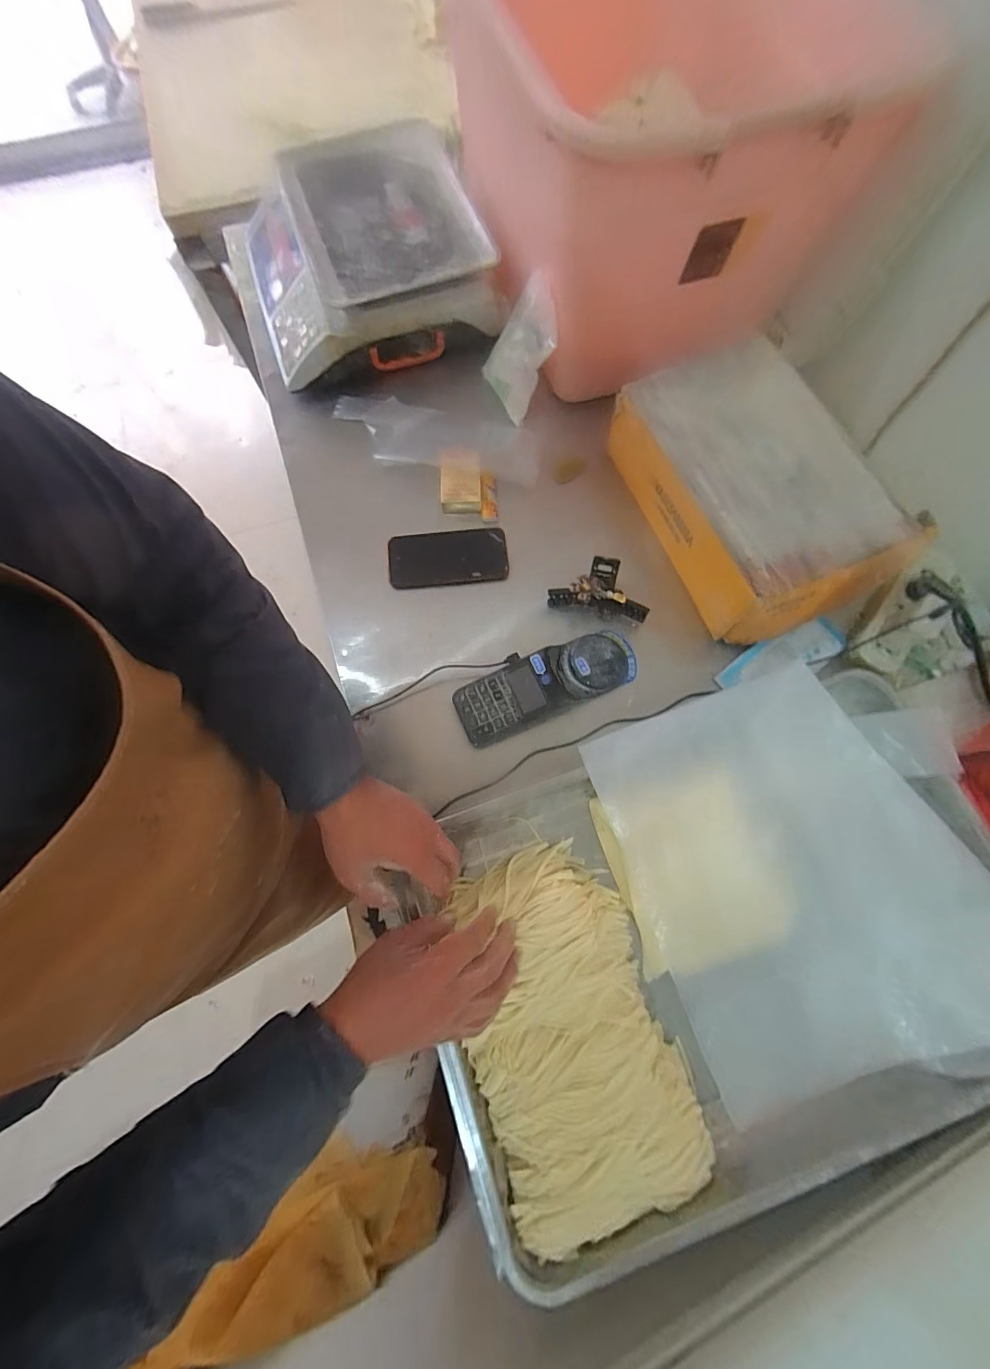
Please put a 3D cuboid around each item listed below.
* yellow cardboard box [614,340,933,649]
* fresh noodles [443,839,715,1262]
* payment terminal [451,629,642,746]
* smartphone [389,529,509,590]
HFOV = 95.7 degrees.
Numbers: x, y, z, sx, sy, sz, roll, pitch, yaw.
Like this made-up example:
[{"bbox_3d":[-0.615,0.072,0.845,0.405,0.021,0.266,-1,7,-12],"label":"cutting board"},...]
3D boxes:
[{"bbox_3d":[0.314,-0.241,0.565,0.224,0.112,0.351,-23,75,-7],"label":"yellow cardboard box"},{"bbox_3d":[0.068,0.327,0.437,0.184,0.046,0.305,-18,75,-5],"label":"fresh noodles"},{"bbox_3d":[0.066,-0.002,0.544,0.231,0.037,0.085,-22,75,-6],"label":"payment terminal"},{"bbox_3d":[-0.062,-0.168,0.598,0.155,0.014,0.074,-5,74,-2],"label":"smartphone"}]

